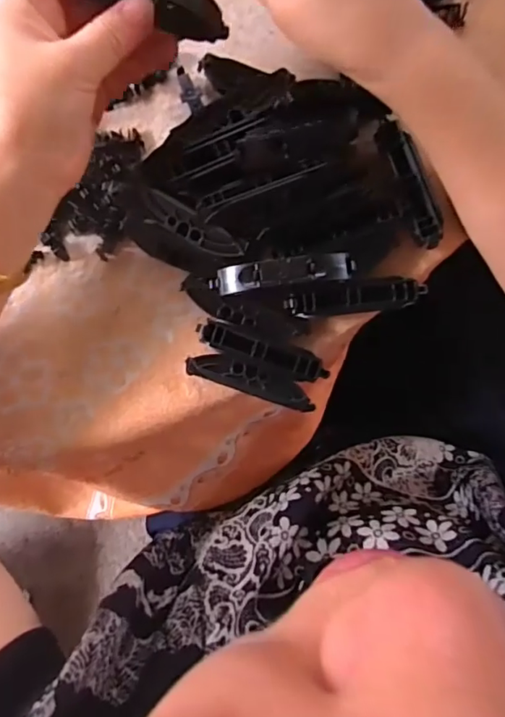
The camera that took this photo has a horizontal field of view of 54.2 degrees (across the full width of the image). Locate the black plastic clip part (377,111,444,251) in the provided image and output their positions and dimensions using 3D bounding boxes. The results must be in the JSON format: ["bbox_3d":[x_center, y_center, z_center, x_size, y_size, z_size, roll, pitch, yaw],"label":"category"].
[{"bbox_3d":[0.095,-0.106,0.298,0.018,0.015,0.079,-22,89,2],"label":"black plastic clip part"}]

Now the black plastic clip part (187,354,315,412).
[{"bbox_3d":[0.001,0.012,0.304,0.078,0.016,0.020,19,91,2],"label":"black plastic clip part"}]

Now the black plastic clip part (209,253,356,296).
[{"bbox_3d":[0.017,-0.050,0.286,0.082,0.020,0.015,-7,90,2],"label":"black plastic clip part"}]

